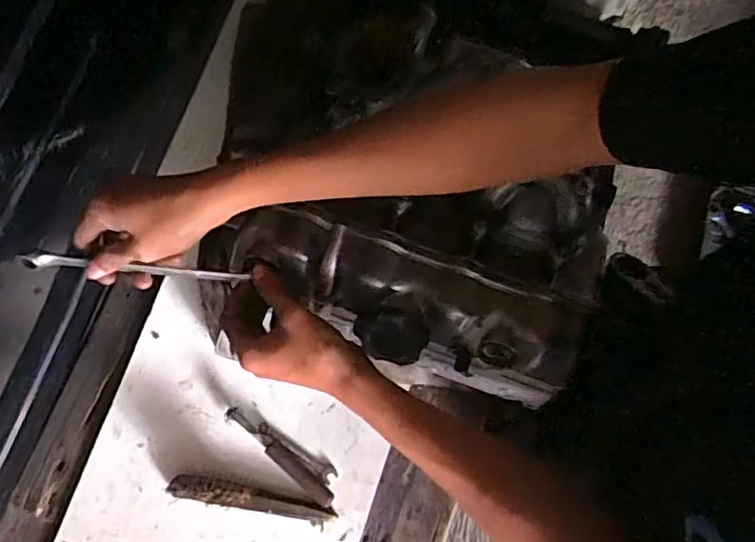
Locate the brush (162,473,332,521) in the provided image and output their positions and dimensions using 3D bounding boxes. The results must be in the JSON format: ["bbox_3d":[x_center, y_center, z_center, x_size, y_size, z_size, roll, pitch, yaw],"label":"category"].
[{"bbox_3d":[-0.156,0.283,0.741,0.203,0.033,0.028,9,77,4],"label":"brush"}]

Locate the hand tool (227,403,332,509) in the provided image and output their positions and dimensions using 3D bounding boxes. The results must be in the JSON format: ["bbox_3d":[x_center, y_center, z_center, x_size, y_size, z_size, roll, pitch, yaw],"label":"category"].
[{"bbox_3d":[-0.124,0.235,0.758,0.172,0.019,0.021,38,81,10],"label":"hand tool"}]

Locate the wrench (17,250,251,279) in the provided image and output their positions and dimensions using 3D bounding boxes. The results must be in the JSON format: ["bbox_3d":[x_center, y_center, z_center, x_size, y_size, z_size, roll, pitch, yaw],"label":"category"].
[{"bbox_3d":[-0.189,-0.002,0.472,0.168,0.012,0.012,5,75,-17],"label":"wrench"}]

